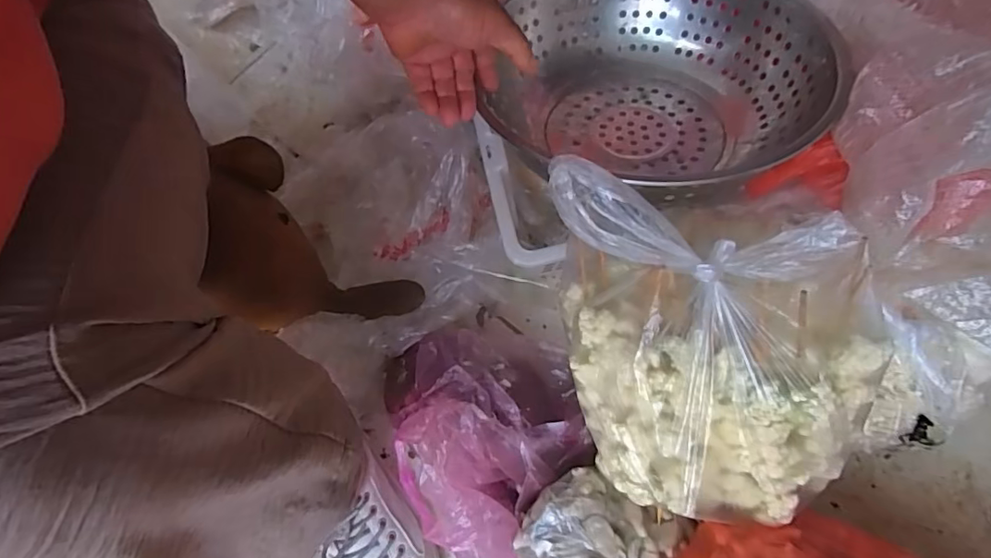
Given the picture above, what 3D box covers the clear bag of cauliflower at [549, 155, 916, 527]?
[{"bbox_3d":[0.156,0.067,0.382,0.262,0.165,0.189,12,73,6],"label":"clear bag of cauliflower"}]

